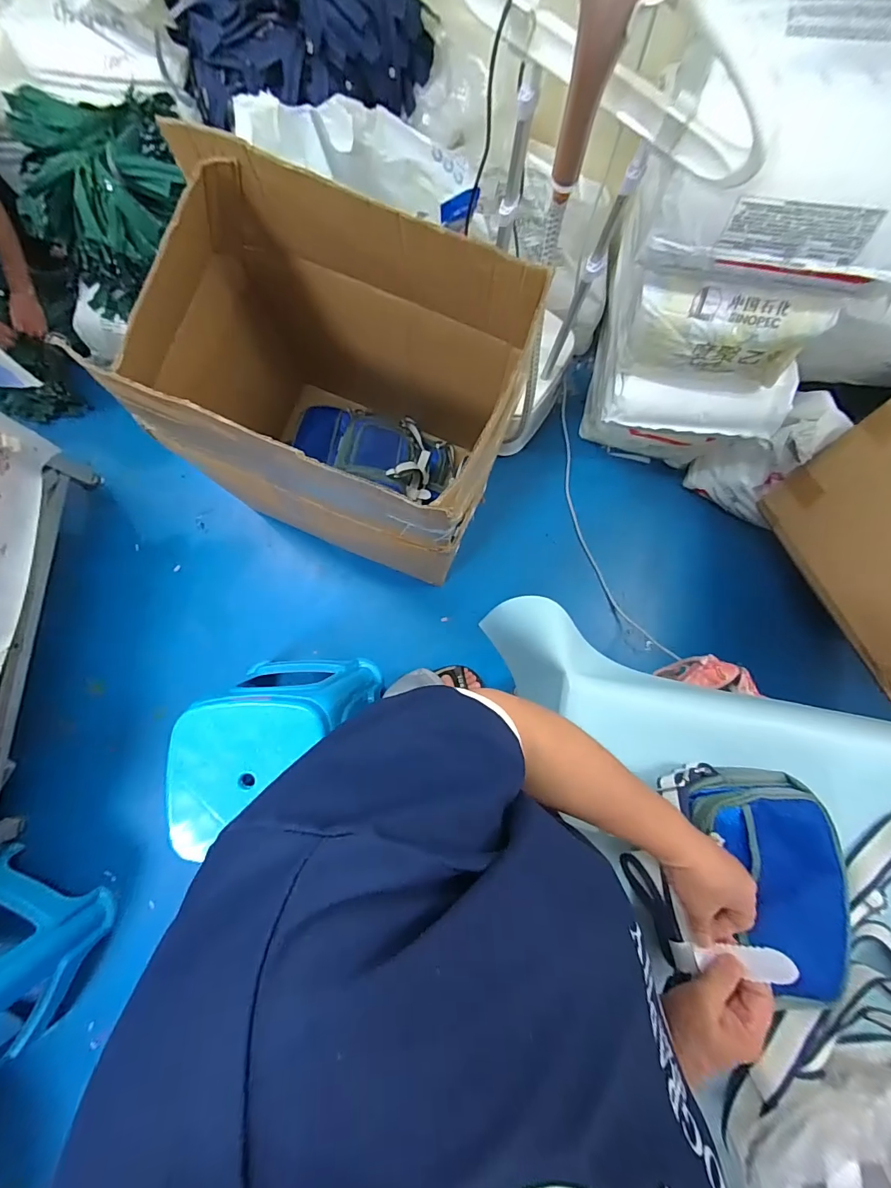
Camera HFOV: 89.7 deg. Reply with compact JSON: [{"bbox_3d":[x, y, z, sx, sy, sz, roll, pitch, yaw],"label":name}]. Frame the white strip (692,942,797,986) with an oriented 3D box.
[{"bbox_3d":[0.251,0.309,0.377,0.073,0.008,0.026,-10,84,28],"label":"white strip"}]

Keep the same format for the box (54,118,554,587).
[{"bbox_3d":[-0.212,-0.345,0.952,0.633,0.686,0.409,23,84,1],"label":"box"}]

